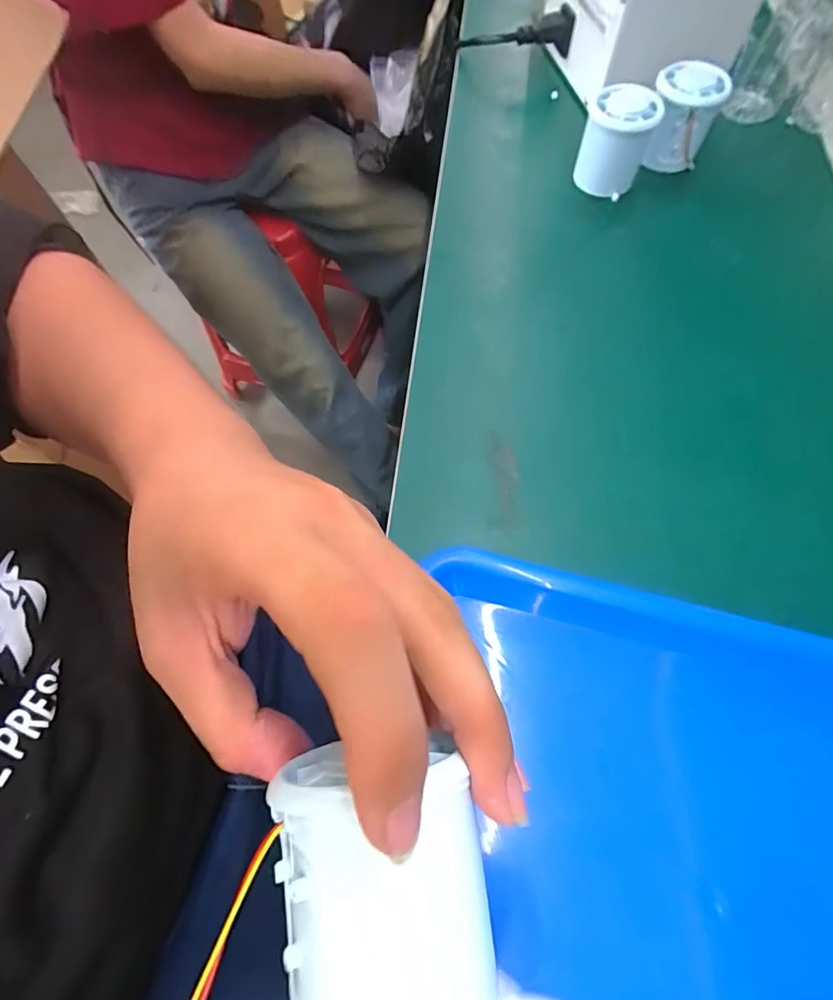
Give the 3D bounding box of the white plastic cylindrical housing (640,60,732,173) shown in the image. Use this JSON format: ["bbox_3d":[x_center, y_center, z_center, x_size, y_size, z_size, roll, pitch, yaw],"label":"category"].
[{"bbox_3d":[0.225,-0.322,0.392,0.053,0.062,0.056,16,68,7],"label":"white plastic cylindrical housing"}]

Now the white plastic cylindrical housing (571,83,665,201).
[{"bbox_3d":[0.167,-0.299,0.385,0.053,0.066,0.046,21,69,9],"label":"white plastic cylindrical housing"}]

